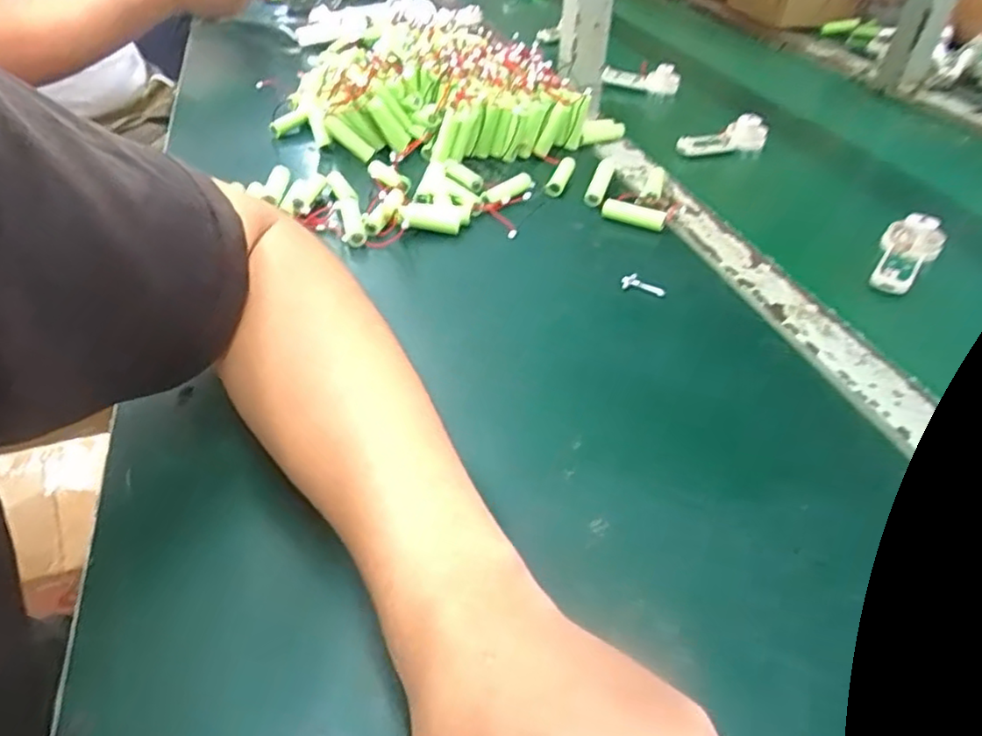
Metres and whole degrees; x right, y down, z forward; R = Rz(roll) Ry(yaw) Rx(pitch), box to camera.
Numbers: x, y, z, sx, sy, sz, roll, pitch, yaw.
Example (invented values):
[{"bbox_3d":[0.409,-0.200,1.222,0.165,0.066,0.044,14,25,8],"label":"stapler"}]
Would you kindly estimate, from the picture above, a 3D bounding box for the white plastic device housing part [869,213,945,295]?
[{"bbox_3d":[0.311,-0.086,0.472,0.038,0.030,0.078,29,49,26],"label":"white plastic device housing part"}]

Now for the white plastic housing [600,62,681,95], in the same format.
[{"bbox_3d":[0.188,-0.362,0.786,0.096,0.034,0.018,1,41,0],"label":"white plastic housing"}]

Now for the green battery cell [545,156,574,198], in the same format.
[{"bbox_3d":[0.060,-0.168,0.554,0.016,0.013,0.059,13,44,12],"label":"green battery cell"}]

